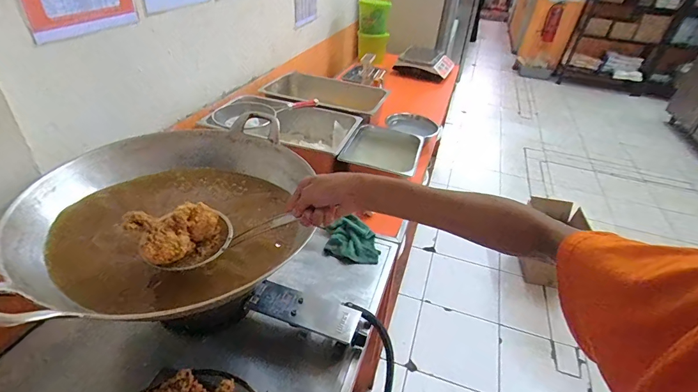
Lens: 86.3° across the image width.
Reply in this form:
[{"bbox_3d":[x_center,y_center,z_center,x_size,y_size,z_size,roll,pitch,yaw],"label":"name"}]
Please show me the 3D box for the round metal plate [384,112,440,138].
[{"bbox_3d":[0.278,-0.305,1.597,0.225,0.022,0.226,3,36,-2],"label":"round metal plate"}]

